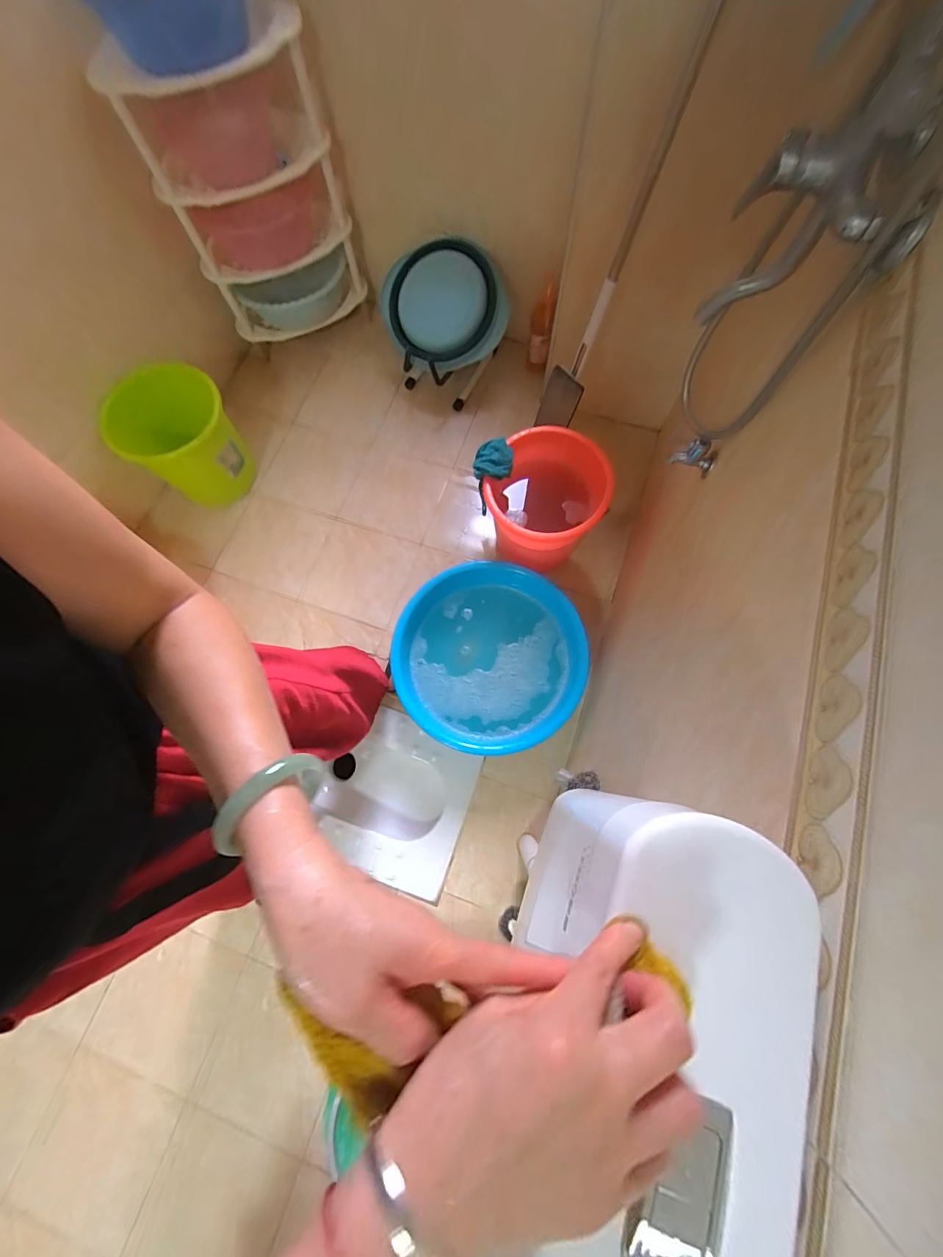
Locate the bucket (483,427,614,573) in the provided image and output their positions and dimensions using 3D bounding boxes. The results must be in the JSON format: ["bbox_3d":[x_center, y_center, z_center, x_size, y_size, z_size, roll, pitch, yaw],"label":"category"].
[{"bbox_3d":[0.195,-0.324,1.216,0.295,0.308,0.303,-1,74,2],"label":"bucket"}]

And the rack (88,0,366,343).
[{"bbox_3d":[-0.584,-1.223,1.207,0.431,0.654,0.299,-10,74,-1],"label":"rack"}]

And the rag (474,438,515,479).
[{"bbox_3d":[0.057,-0.425,1.090,0.095,0.058,0.081,11,75,5],"label":"rag"}]

